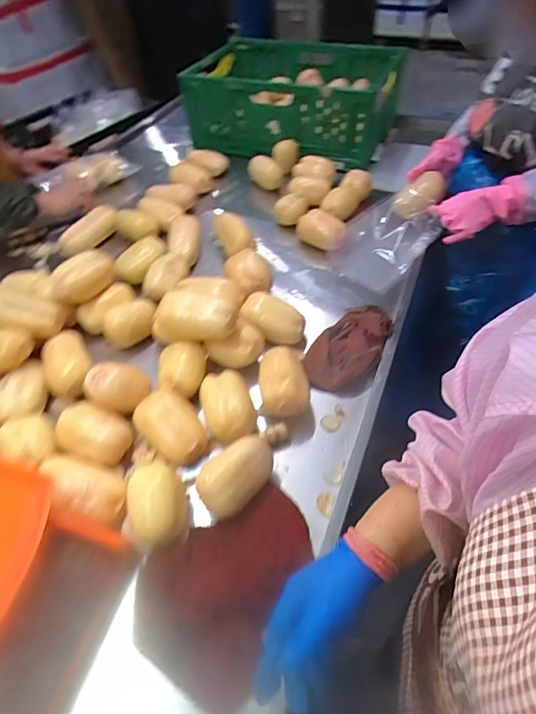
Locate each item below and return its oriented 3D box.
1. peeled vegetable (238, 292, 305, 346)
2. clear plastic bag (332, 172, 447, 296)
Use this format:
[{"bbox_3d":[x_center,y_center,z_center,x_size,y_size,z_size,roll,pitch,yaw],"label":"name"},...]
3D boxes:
[{"bbox_3d":[0.009,-0.076,0.812,0.125,0.064,0.077,23,55,22],"label":"peeled vegetable"},{"bbox_3d":[0.287,-0.304,0.979,0.180,0.131,0.293,28,57,25],"label":"clear plastic bag"}]

